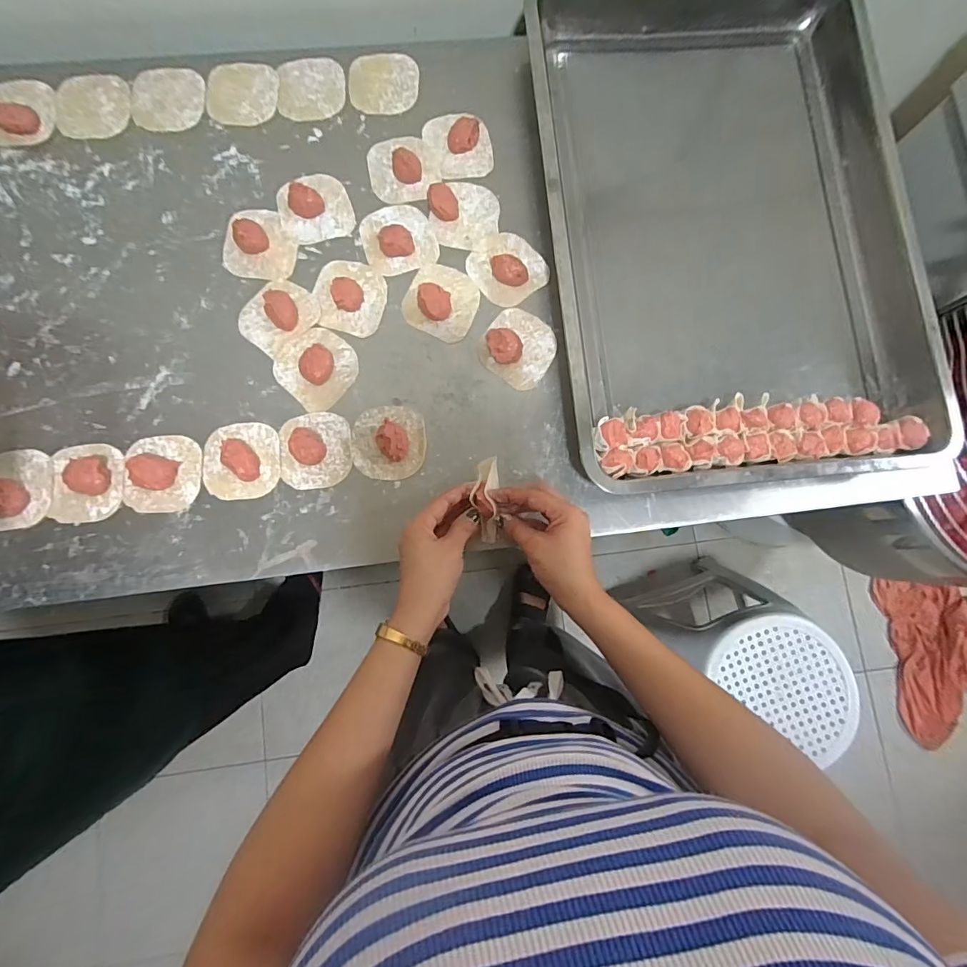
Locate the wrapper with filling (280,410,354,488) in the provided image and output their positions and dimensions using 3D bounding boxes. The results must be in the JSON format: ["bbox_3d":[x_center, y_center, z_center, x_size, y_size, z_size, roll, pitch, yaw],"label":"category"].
[{"bbox_3d":[-0.173,-0.036,0.484,0.072,0.021,0.078,-7,82,-3],"label":"wrapper with filling"}]

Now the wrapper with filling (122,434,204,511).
[{"bbox_3d":[-0.325,-0.011,0.476,0.073,0.017,0.077,0,82,-2],"label":"wrapper with filling"}]

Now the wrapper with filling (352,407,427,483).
[{"bbox_3d":[-0.098,-0.045,0.490,0.075,0.024,0.076,0,82,-2],"label":"wrapper with filling"}]

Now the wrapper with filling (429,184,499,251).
[{"bbox_3d":[-0.021,-0.305,0.532,0.079,0.015,0.079,7,81,-1],"label":"wrapper with filling"}]

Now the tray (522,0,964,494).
[{"bbox_3d":[0.264,-0.316,0.537,0.395,0.058,0.643,-5,82,-3],"label":"tray"}]

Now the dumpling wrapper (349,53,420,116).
[{"bbox_3d":[-0.116,-0.468,0.556,0.078,0.005,0.078,0,82,-2],"label":"dumpling wrapper"}]

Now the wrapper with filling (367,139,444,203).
[{"bbox_3d":[-0.089,-0.360,0.532,0.077,0.022,0.080,-13,82,-4],"label":"wrapper with filling"}]

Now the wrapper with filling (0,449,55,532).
[{"bbox_3d":[-0.467,0.005,0.462,0.076,0.023,0.078,0,82,-2],"label":"wrapper with filling"}]

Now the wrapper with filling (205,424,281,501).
[{"bbox_3d":[-0.248,-0.025,0.480,0.074,0.020,0.078,-6,82,-3],"label":"wrapper with filling"}]

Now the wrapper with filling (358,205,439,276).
[{"bbox_3d":[-0.094,-0.274,0.522,0.077,0.017,0.079,-17,83,-5],"label":"wrapper with filling"}]

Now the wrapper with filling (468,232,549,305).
[{"bbox_3d":[0.028,-0.241,0.520,0.075,0.023,0.078,-40,85,-7],"label":"wrapper with filling"}]

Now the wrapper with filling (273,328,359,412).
[{"bbox_3d":[-0.177,-0.126,0.498,0.080,0.017,0.079,0,82,-2],"label":"wrapper with filling"}]

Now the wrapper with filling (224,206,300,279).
[{"bbox_3d":[-0.243,-0.264,0.515,0.078,0.019,0.078,1,82,-4],"label":"wrapper with filling"}]

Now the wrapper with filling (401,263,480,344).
[{"bbox_3d":[-0.045,-0.201,0.514,0.077,0.020,0.077,0,82,-2],"label":"wrapper with filling"}]

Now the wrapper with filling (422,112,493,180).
[{"bbox_3d":[-0.028,-0.393,0.543,0.070,0.022,0.084,-14,82,-4],"label":"wrapper with filling"}]

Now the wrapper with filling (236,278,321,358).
[{"bbox_3d":[-0.220,-0.183,0.503,0.079,0.017,0.069,-44,86,-8],"label":"wrapper with filling"}]

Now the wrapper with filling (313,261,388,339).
[{"bbox_3d":[-0.145,-0.205,0.509,0.076,0.023,0.080,0,82,-2],"label":"wrapper with filling"}]

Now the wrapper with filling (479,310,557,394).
[{"bbox_3d":[0.040,-0.150,0.514,0.077,0.018,0.078,0,82,-2],"label":"wrapper with filling"}]

